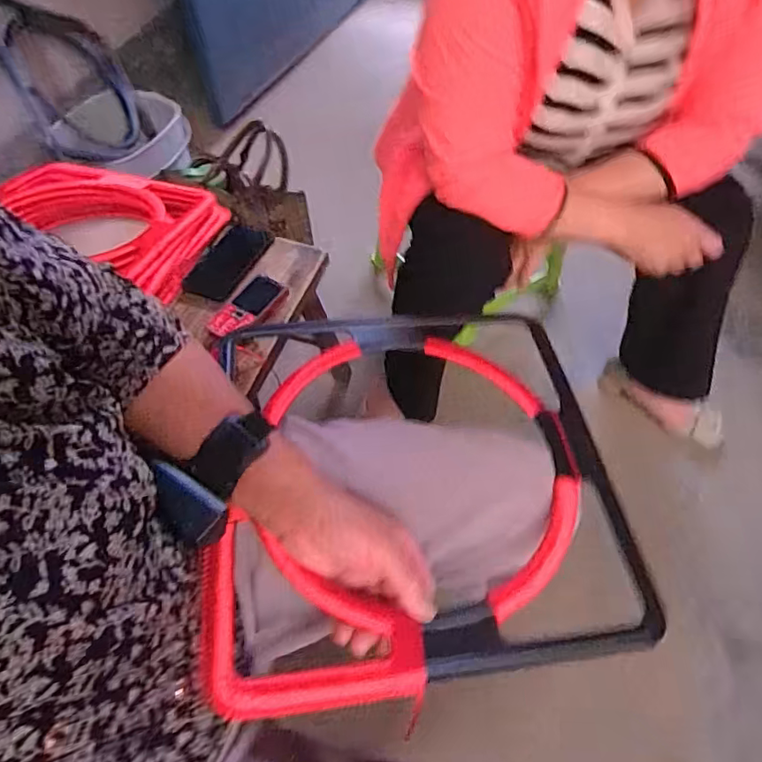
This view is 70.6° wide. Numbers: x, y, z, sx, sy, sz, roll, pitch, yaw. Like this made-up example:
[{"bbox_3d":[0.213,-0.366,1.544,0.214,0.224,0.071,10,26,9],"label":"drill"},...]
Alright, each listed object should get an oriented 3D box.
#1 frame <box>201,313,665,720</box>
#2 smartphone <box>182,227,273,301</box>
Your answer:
[{"bbox_3d":[0.030,0.072,0.456,0.336,0.035,0.330,-6,56,-6],"label":"frame"},{"bbox_3d":[-0.241,-0.186,0.849,0.090,0.017,0.156,16,58,13],"label":"smartphone"}]

